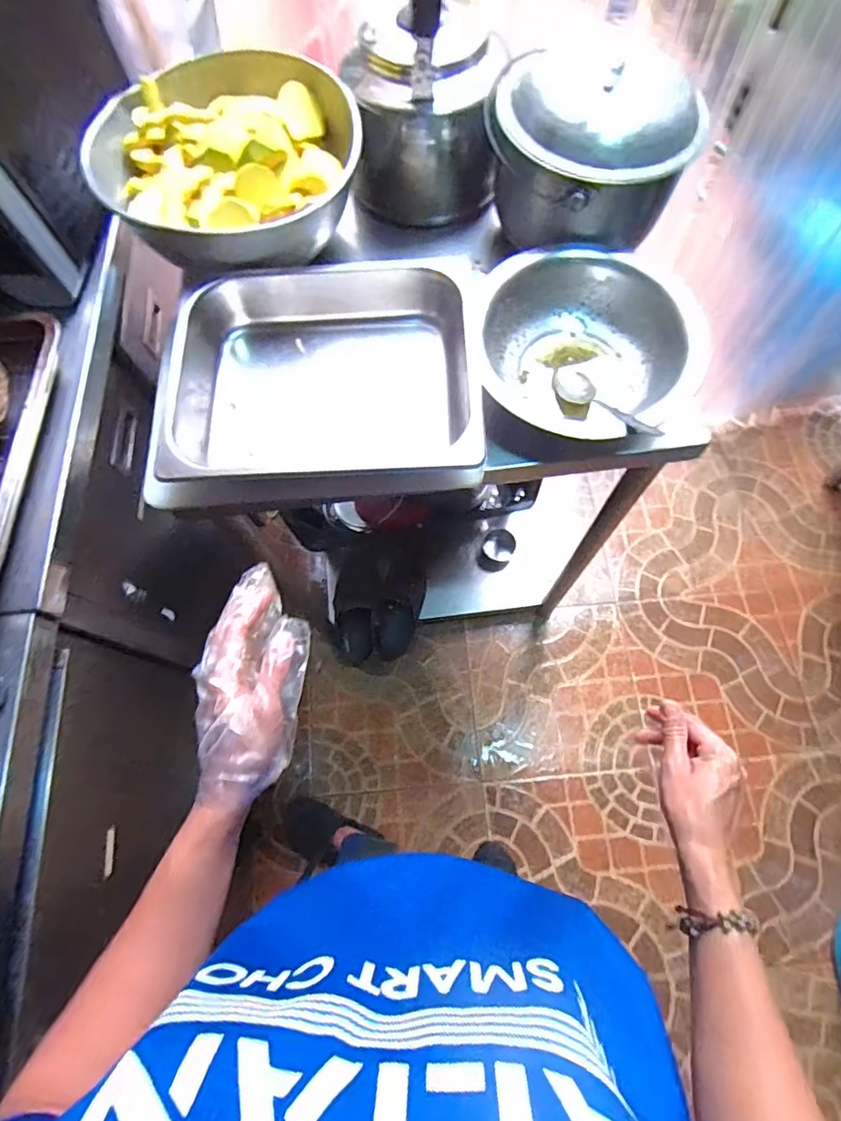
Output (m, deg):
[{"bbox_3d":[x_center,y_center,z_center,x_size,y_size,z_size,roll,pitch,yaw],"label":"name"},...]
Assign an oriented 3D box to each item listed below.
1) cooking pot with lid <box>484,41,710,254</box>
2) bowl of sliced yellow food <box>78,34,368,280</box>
[{"bbox_3d":[0.178,-0.454,0.589,0.177,0.134,0.182,-1,70,2],"label":"cooking pot with lid"},{"bbox_3d":[-0.226,-0.471,0.631,0.285,0.093,0.279,-1,70,2],"label":"bowl of sliced yellow food"}]

